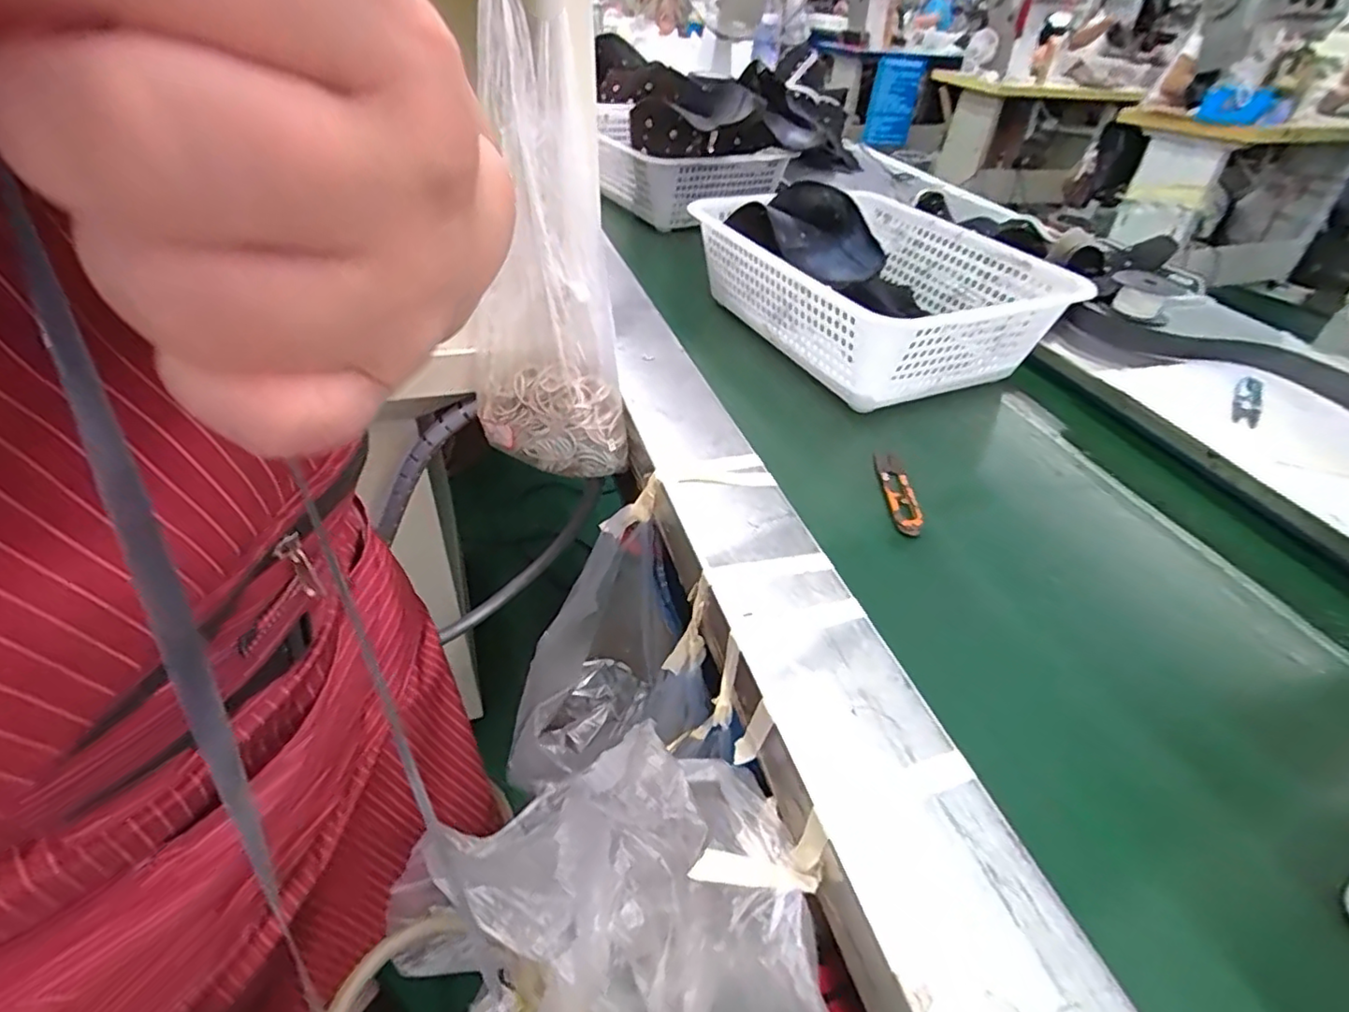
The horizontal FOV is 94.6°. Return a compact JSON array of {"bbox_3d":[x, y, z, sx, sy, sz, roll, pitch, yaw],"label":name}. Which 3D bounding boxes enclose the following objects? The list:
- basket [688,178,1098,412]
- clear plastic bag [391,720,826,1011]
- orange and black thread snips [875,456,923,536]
[{"bbox_3d":[0.220,-0.249,0.732,0.293,0.122,0.364,-14,44,-21],"label":"basket"},{"bbox_3d":[-0.035,0.212,0.302,0.189,0.108,0.148,-9,43,-16],"label":"clear plastic bag"},{"bbox_3d":[0.195,-0.017,0.545,0.023,0.012,0.111,4,41,-1],"label":"orange and black thread snips"}]

